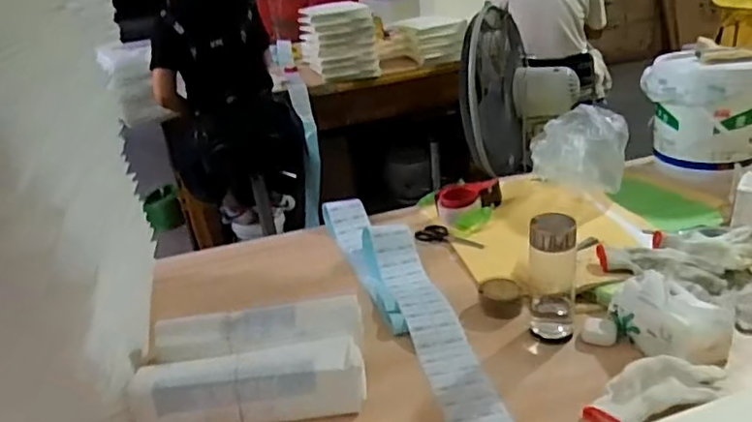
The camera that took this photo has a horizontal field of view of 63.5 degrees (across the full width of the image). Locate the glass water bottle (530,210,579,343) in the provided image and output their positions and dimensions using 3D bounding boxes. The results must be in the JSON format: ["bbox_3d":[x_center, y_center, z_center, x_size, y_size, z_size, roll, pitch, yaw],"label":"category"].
[{"bbox_3d":[0.257,0.098,0.883,0.062,0.178,0.061,4,27,20],"label":"glass water bottle"}]

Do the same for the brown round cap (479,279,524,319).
[{"bbox_3d":[0.204,0.140,0.988,0.070,0.037,0.060,-1,25,12],"label":"brown round cap"}]

